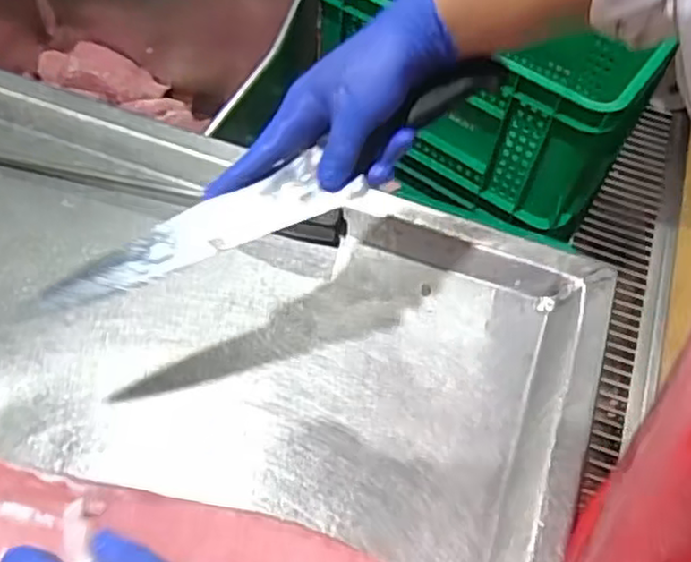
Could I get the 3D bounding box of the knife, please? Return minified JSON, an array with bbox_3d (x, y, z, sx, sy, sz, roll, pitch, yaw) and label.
[{"bbox_3d":[-0.042,-0.059,0.465,0.335,0.023,0.042,-28,62,-6],"label":"knife"}]

